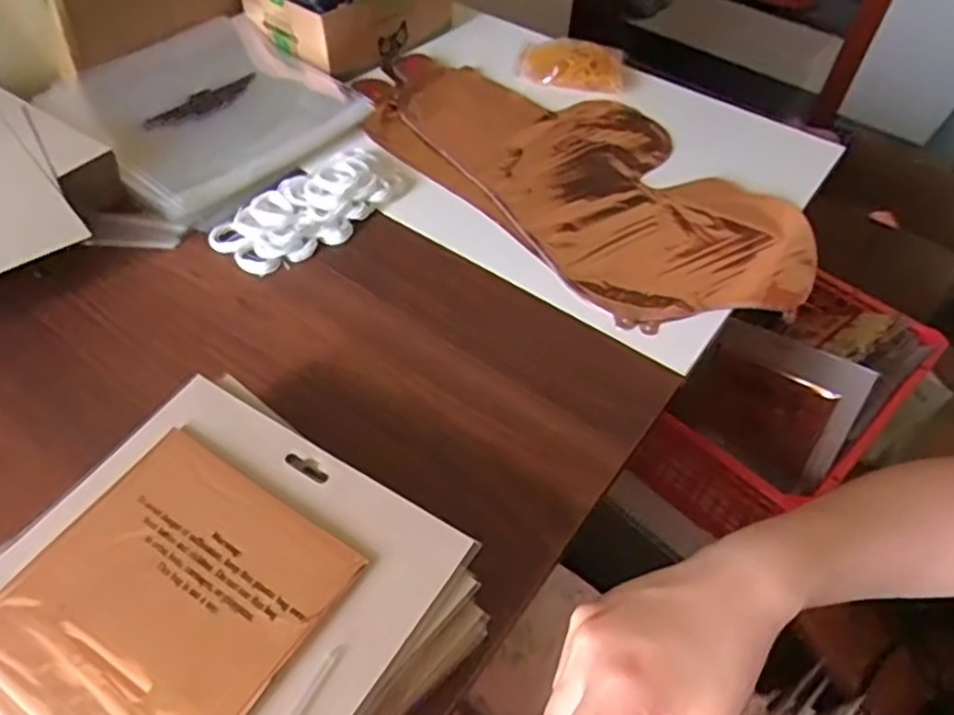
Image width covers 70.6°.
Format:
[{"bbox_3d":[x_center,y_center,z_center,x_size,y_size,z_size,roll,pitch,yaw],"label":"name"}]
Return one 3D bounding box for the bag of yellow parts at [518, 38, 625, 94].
[{"bbox_3d":[0.097,-0.297,0.683,0.106,0.034,0.052,2,51,-1],"label":"bag of yellow parts"}]

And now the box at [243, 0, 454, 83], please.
[{"bbox_3d":[-0.129,-0.368,0.693,0.191,0.087,0.138,-34,60,-25],"label":"box"}]

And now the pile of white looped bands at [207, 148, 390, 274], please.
[{"bbox_3d":[-0.133,-0.121,0.536,0.073,0.024,0.146,38,59,25],"label":"pile of white looped bands"}]

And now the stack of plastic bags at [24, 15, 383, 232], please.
[{"bbox_3d":[-0.239,-0.223,0.605,0.206,0.040,0.201,37,59,24],"label":"stack of plastic bags"}]

